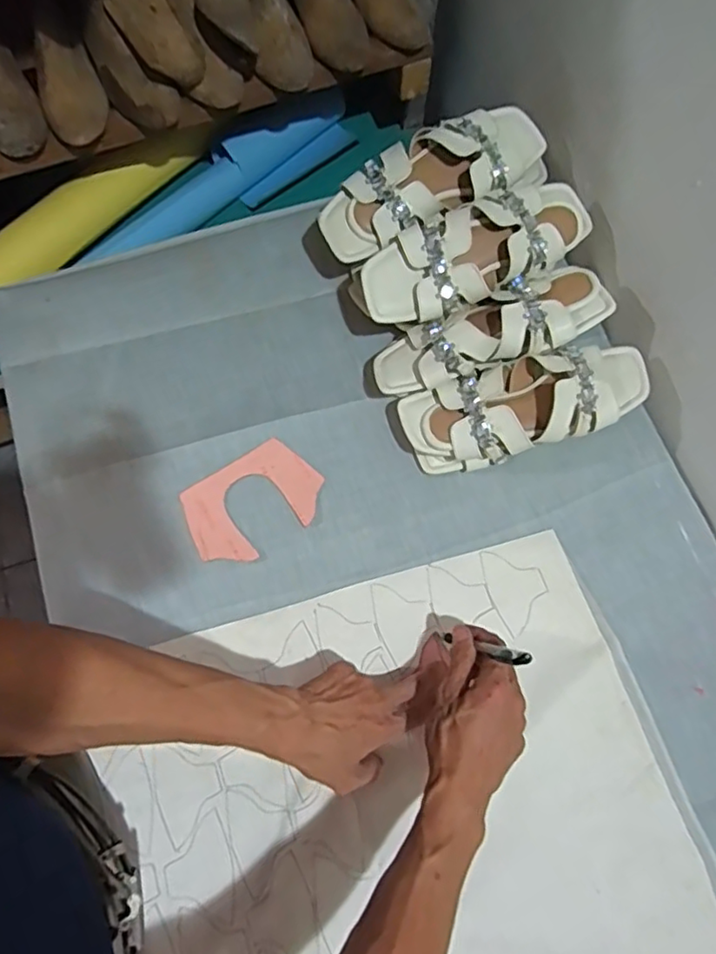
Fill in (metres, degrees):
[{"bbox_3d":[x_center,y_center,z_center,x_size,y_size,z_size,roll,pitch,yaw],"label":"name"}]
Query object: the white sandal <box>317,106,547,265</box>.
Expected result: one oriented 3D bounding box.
[{"bbox_3d":[0.085,-0.325,0.668,0.267,0.059,0.102,-29,74,-9],"label":"white sandal"}]

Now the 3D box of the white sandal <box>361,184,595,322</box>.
[{"bbox_3d":[0.124,-0.239,0.636,0.251,0.049,0.094,-27,74,-8],"label":"white sandal"}]

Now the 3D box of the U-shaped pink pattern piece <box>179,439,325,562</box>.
[{"bbox_3d":[-0.114,0.026,0.660,0.145,0.004,0.101,-33,75,-10],"label":"U-shaped pink pattern piece"}]

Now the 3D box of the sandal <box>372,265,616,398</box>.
[{"bbox_3d":[0.143,-0.154,0.647,0.259,0.065,0.088,-18,73,-6],"label":"sandal"}]

